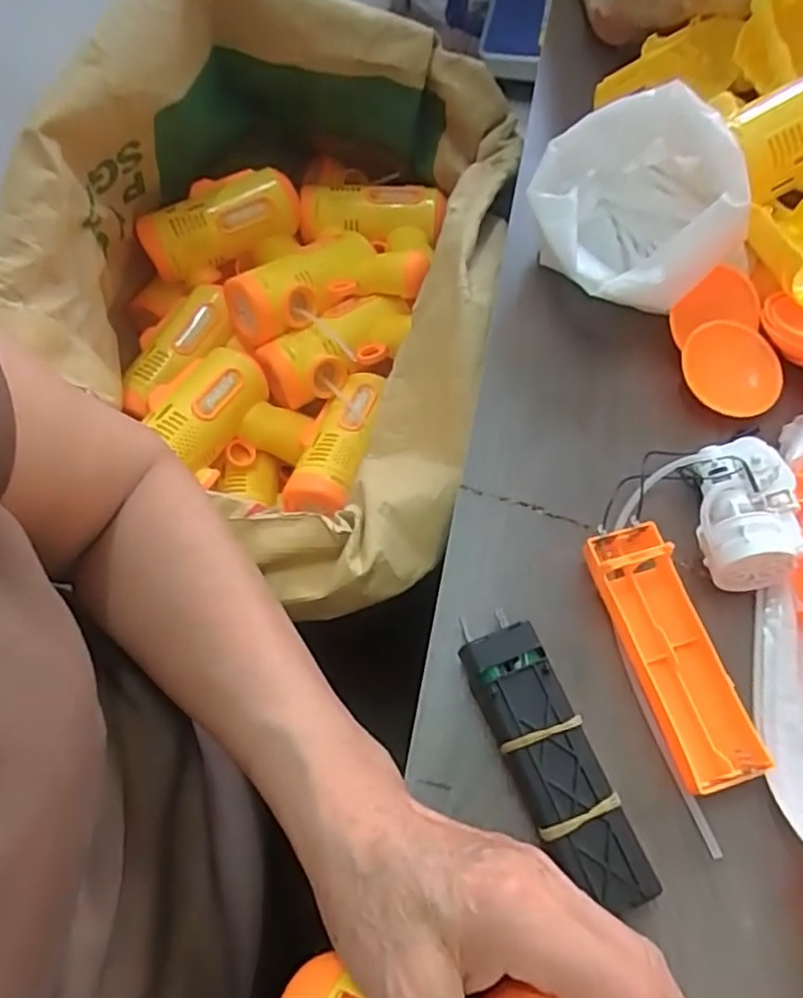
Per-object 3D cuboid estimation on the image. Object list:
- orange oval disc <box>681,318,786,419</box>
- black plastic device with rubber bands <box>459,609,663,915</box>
[{"bbox_3d":[0.176,-0.069,0.351,0.053,0.010,0.051,9,81,0],"label":"orange oval disc"},{"bbox_3d":[0.059,0.105,0.264,0.033,0.025,0.109,-21,63,-10],"label":"black plastic device with rubber bands"}]

